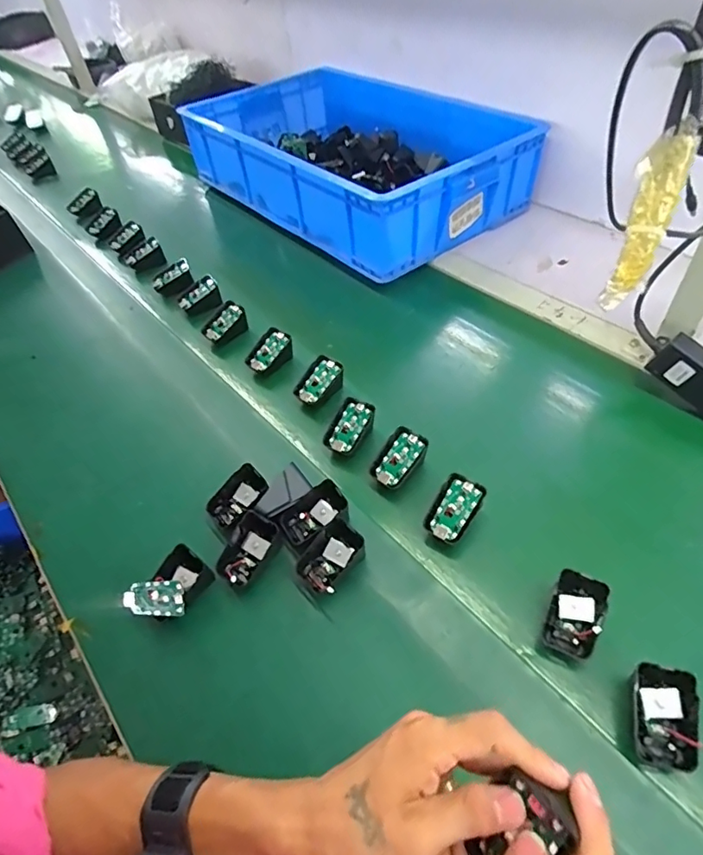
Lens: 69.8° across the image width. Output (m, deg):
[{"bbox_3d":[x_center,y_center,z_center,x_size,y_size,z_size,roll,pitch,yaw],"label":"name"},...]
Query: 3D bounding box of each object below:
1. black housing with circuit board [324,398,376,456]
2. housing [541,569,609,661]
[{"bbox_3d":[-0.002,0.004,0.612,0.044,0.043,0.068,28,59,26],"label":"black housing with circuit board"},{"bbox_3d":[0.198,0.169,0.446,0.046,0.039,0.066,15,54,24],"label":"housing"}]

